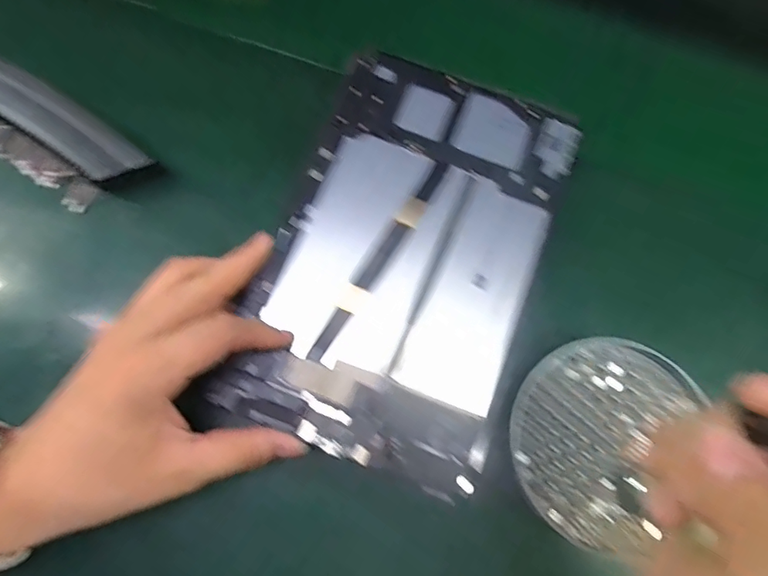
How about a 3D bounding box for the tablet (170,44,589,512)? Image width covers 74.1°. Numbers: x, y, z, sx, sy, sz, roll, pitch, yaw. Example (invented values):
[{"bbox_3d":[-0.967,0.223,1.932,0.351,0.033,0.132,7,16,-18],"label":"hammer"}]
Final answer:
[{"bbox_3d":[0.014,-0.019,0.300,0.154,0.009,0.241,20,76,3],"label":"tablet"}]

